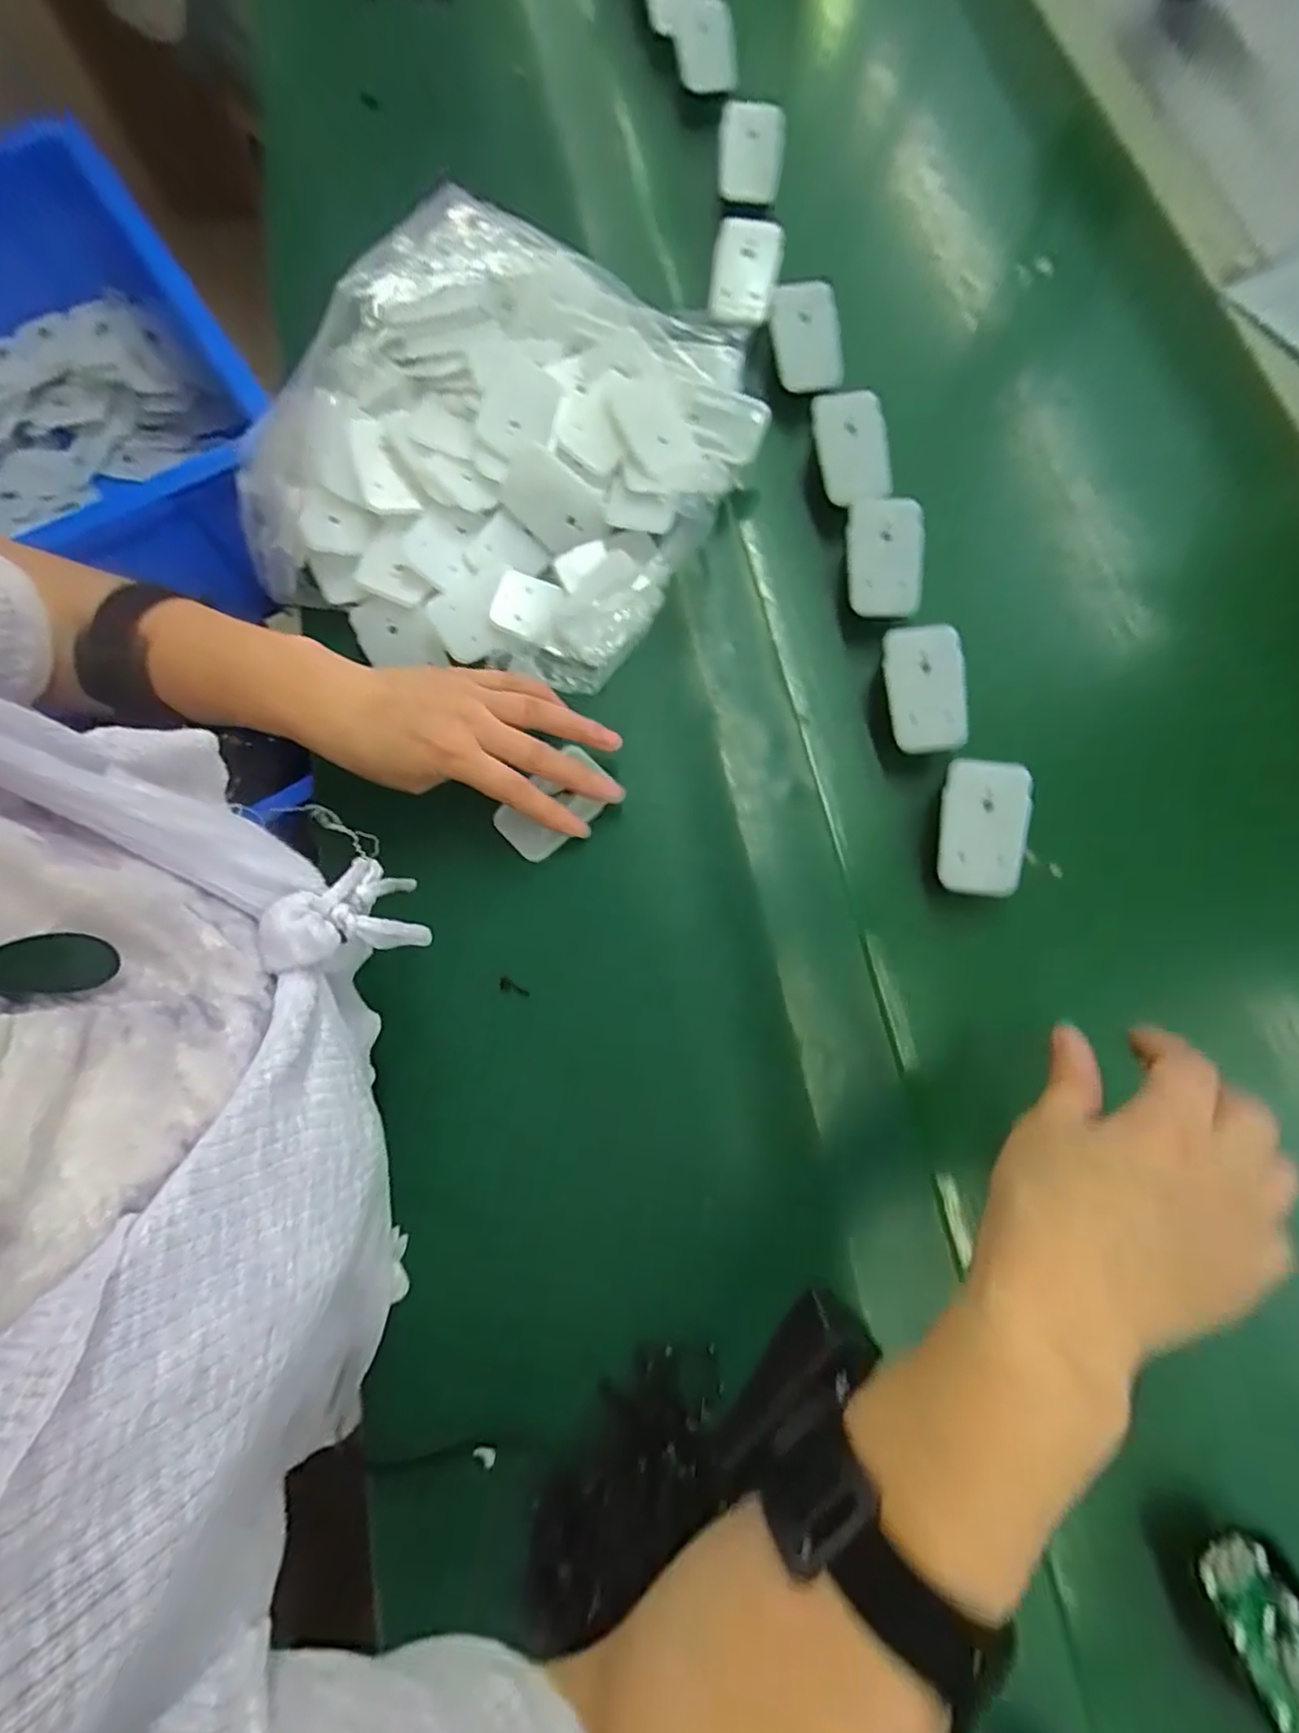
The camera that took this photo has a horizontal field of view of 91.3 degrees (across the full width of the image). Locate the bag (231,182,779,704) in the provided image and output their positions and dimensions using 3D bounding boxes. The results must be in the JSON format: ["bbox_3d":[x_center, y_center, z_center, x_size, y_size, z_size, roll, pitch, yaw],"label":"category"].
[{"bbox_3d":[-0.095,-0.271,0.403,0.283,0.091,0.310,33,78,8],"label":"bag"}]

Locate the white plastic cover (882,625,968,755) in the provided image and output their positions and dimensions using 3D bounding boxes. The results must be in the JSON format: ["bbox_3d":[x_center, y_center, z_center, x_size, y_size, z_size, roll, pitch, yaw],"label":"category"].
[{"bbox_3d":[0.160,-0.102,0.368,0.040,0.011,0.071,-6,95,23],"label":"white plastic cover"}]

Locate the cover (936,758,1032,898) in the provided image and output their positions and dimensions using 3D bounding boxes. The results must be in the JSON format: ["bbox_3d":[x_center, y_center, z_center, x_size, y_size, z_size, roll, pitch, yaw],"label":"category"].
[{"bbox_3d":[0.178,-0.020,0.338,0.046,0.008,0.069,9,93,1],"label":"cover"}]

